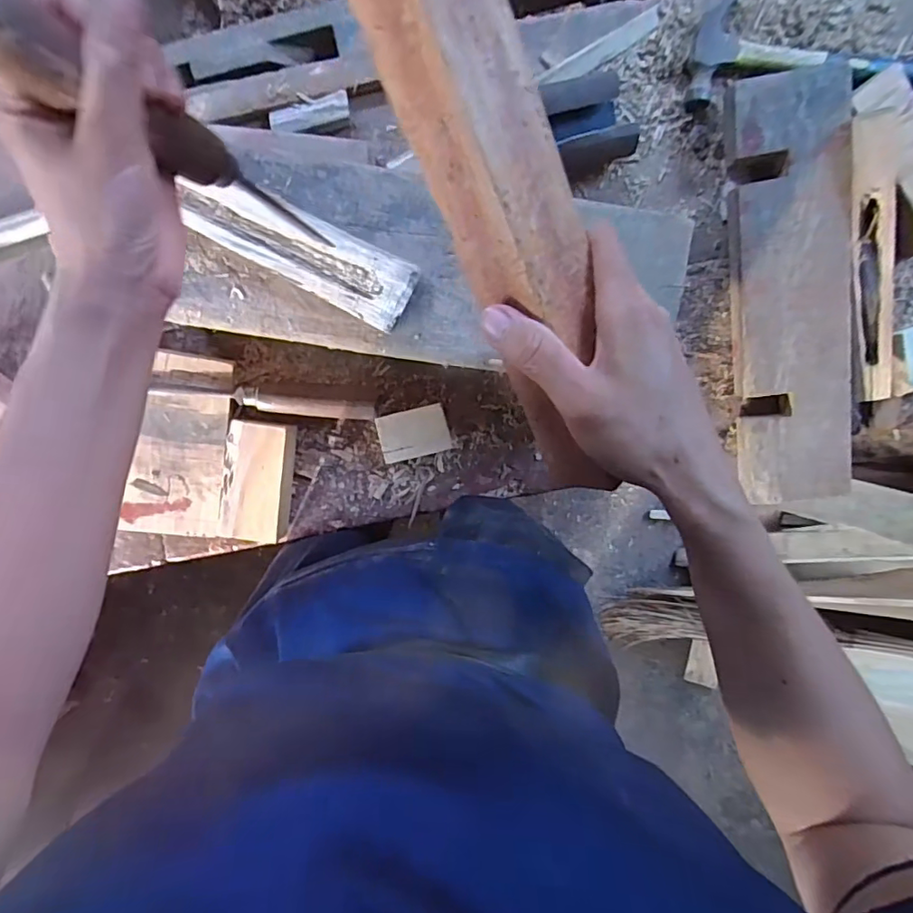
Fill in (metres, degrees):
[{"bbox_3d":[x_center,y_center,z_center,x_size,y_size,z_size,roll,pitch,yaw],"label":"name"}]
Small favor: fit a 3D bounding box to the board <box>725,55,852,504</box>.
[{"bbox_3d":[0.351,-0.161,0.573,0.109,0.043,0.424,-6,103,13],"label":"board"}]

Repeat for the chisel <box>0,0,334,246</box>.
[{"bbox_3d":[-0.138,-0.160,0.286,0.029,0.204,0.038,20,95,22],"label":"chisel"}]

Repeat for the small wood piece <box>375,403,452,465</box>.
[{"bbox_3d":[-0.047,-0.026,0.607,0.075,0.022,0.052,-14,96,-1],"label":"small wood piece"}]

